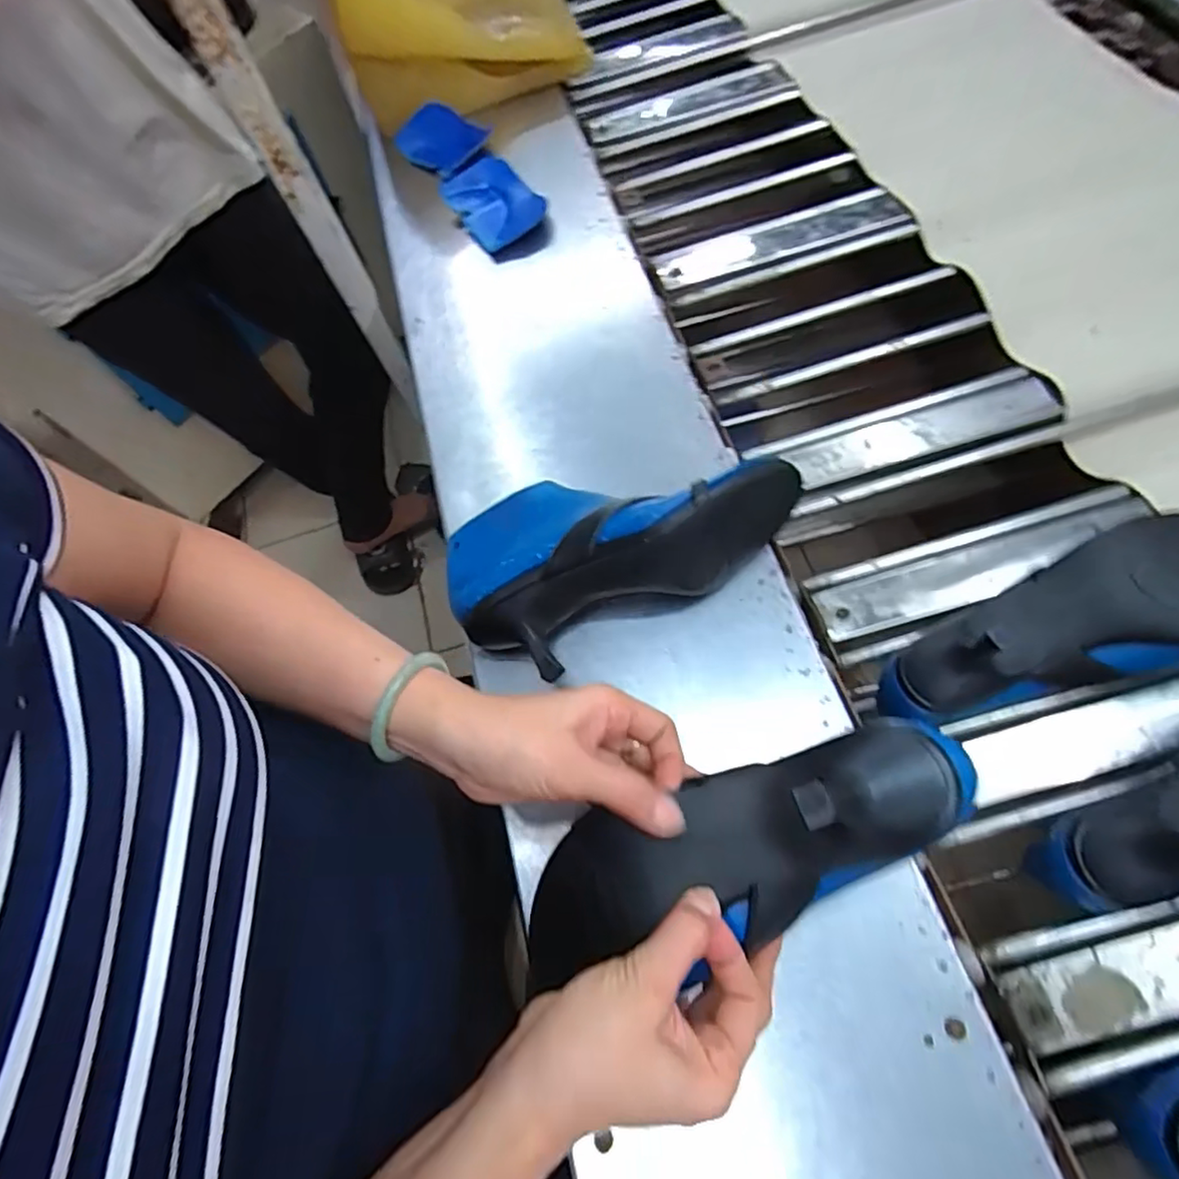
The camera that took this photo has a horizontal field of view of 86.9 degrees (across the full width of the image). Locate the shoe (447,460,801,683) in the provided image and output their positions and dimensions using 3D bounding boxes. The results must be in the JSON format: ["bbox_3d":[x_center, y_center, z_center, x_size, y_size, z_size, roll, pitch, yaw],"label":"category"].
[{"bbox_3d":[0.012,-0.044,0.436,0.239,0.101,0.142,-32,66,-5],"label":"shoe"}]

